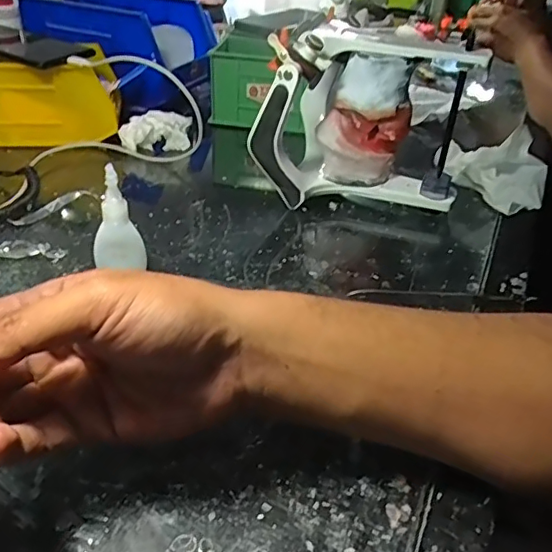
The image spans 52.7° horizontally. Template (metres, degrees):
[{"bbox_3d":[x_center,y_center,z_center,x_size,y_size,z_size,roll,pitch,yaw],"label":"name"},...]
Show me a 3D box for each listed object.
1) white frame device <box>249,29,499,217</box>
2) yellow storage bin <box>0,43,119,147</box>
[{"bbox_3d":[0.070,-0.150,0.528,0.184,0.153,0.132,2,35,-4],"label":"white frame device"},{"bbox_3d":[-0.265,-0.198,0.614,0.170,0.085,0.084,-6,36,-15],"label":"yellow storage bin"}]

